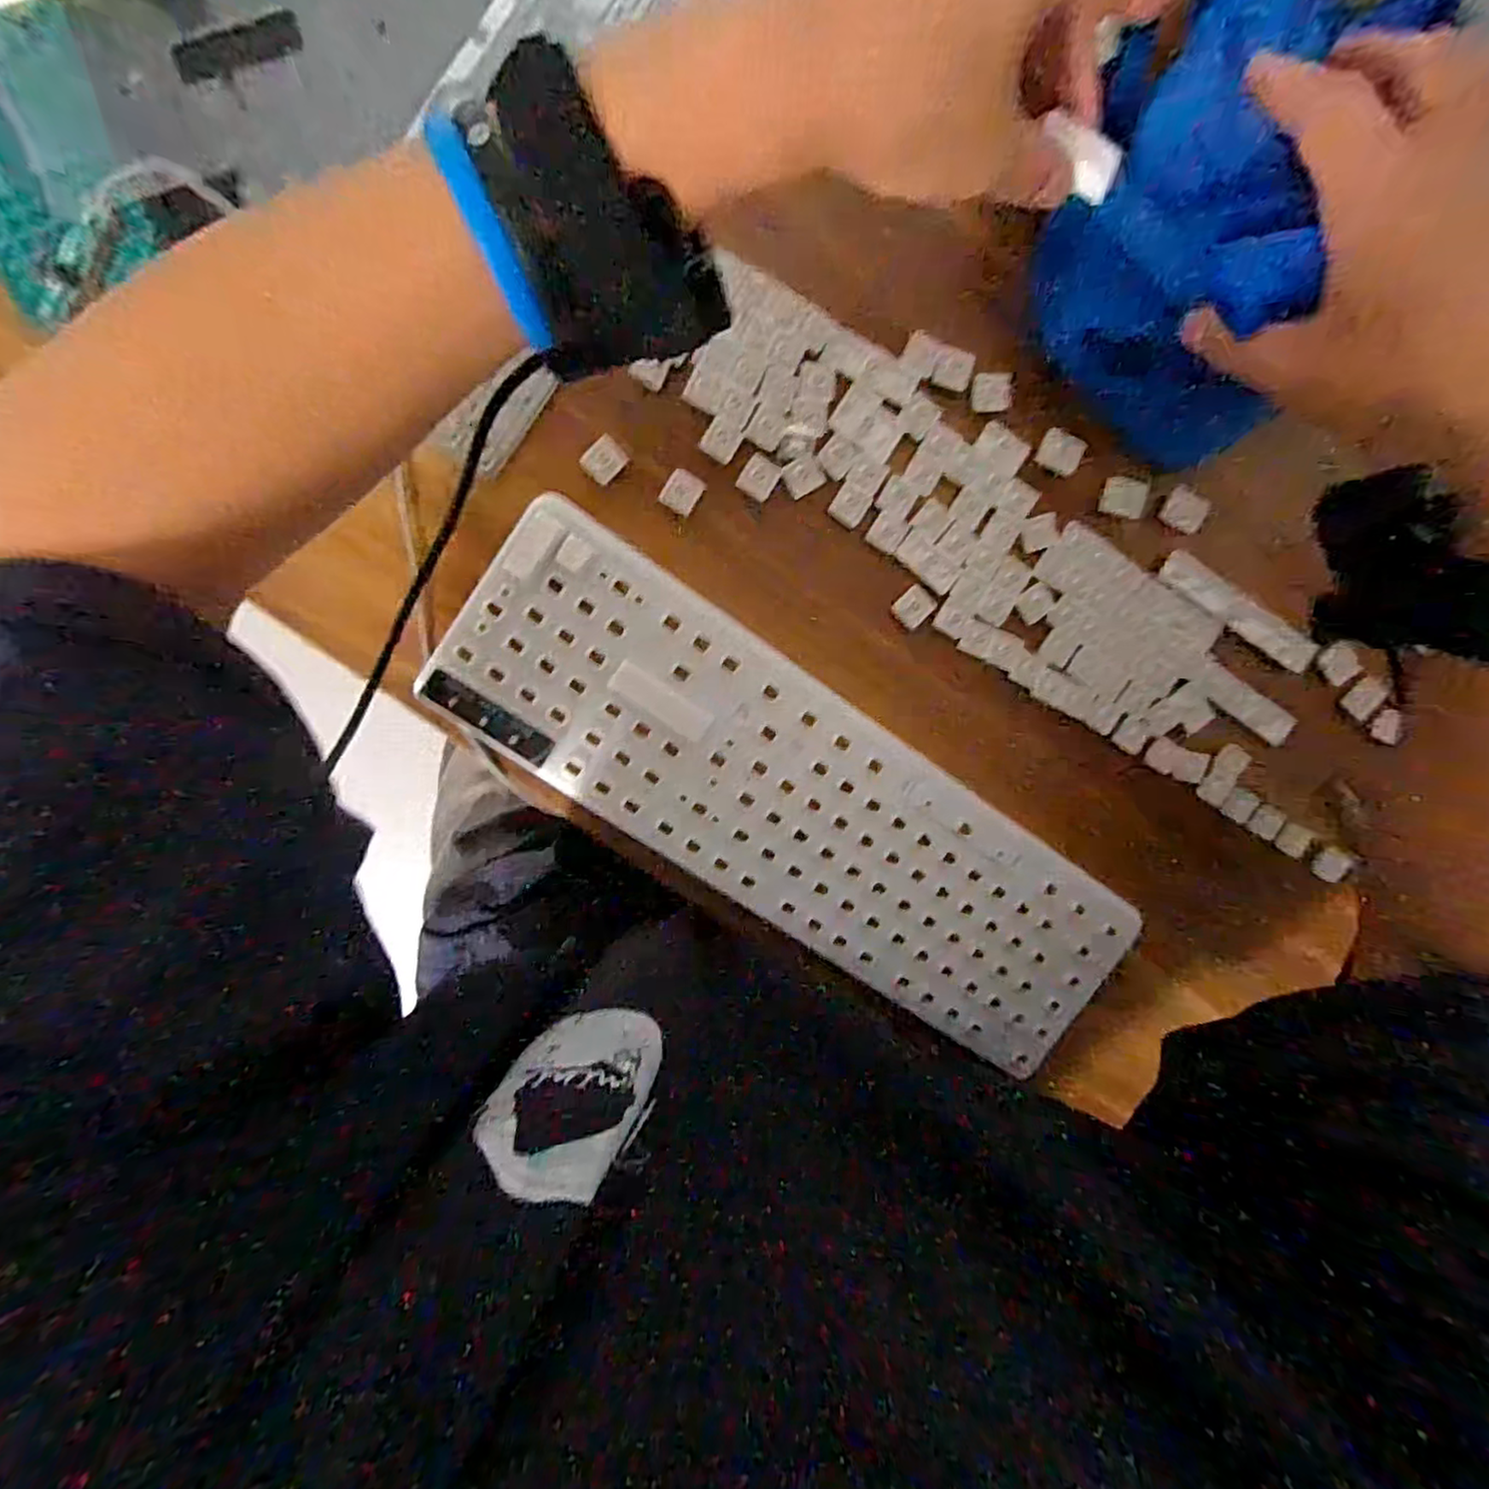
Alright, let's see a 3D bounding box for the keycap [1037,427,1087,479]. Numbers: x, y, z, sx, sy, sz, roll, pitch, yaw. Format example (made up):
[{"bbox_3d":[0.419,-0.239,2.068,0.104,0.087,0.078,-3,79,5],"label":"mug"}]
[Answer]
[{"bbox_3d":[0.173,-0.159,0.361,0.024,0.004,0.021,23,96,-8],"label":"keycap"}]

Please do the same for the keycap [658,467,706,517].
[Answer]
[{"bbox_3d":[-0.033,-0.133,0.348,0.018,0.004,0.021,34,94,-9],"label":"keycap"}]

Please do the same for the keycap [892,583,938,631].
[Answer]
[{"bbox_3d":[0.094,-0.076,0.366,0.019,0.004,0.021,43,93,-9],"label":"keycap"}]

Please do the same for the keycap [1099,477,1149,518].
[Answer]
[{"bbox_3d":[0.211,-0.137,0.367,0.025,0.006,0.019,13,97,-6],"label":"keycap"}]

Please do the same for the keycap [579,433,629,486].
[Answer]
[{"bbox_3d":[-0.072,-0.147,0.342,0.021,0.005,0.017,-45,99,3],"label":"keycap"}]

